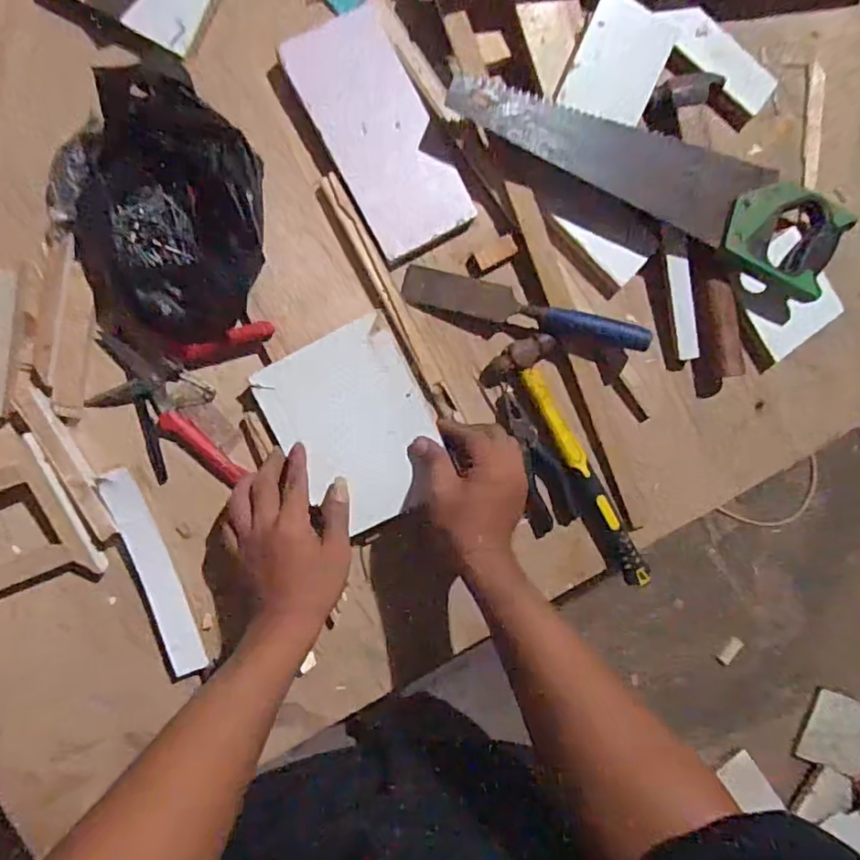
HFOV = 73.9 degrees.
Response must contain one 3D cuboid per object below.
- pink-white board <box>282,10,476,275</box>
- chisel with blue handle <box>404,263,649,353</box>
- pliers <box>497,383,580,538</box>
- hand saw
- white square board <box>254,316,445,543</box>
[{"bbox_3d":[-0.047,-0.280,0.543,0.105,0.014,0.221,-28,96,-6],"label":"pink-white board"},{"bbox_3d":[0.100,-0.118,0.567,0.252,0.039,0.037,13,91,-8],"label":"chisel with blue handle"},{"bbox_3d":[0.111,0.031,0.607,0.050,0.017,0.160,-20,95,-7],"label":"pliers"},{"bbox_3d":[0.229,-0.267,0.584,0.440,0.037,0.106,24,89,-8],"label":"hand saw"},{"bbox_3d":[-0.068,0.000,0.536,0.141,0.008,0.171,-27,95,8],"label":"white square board"}]

